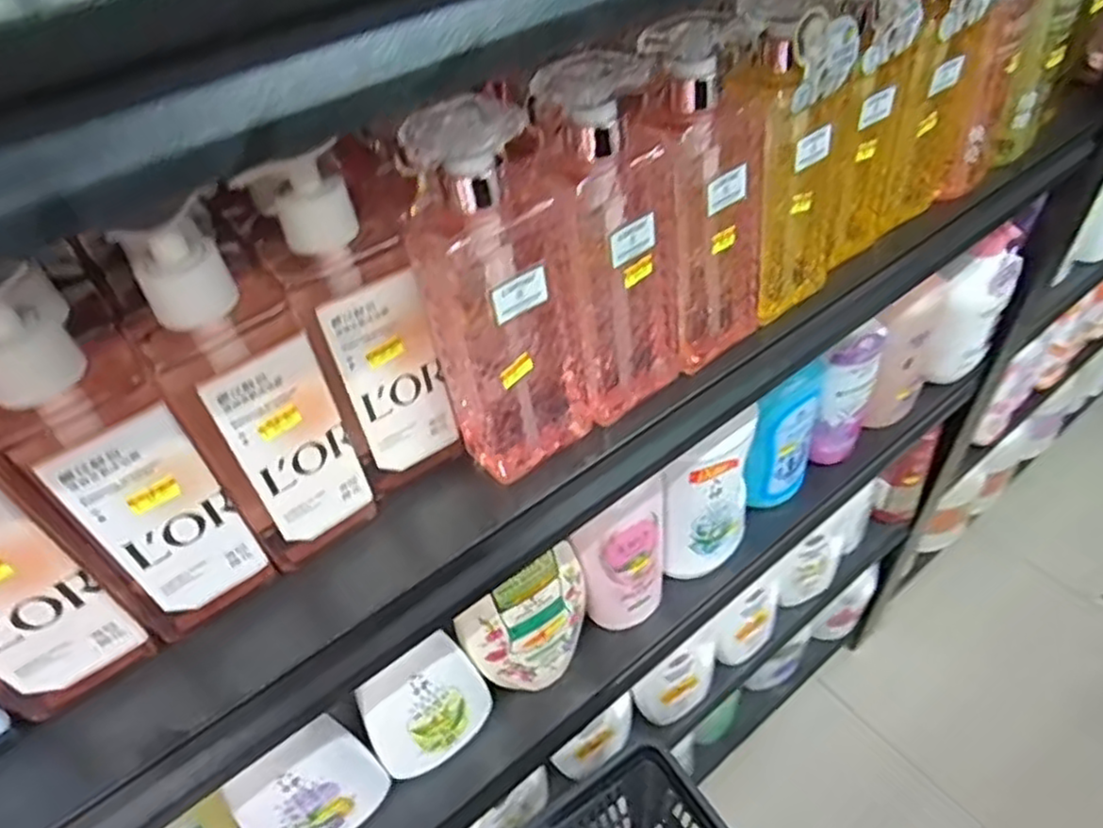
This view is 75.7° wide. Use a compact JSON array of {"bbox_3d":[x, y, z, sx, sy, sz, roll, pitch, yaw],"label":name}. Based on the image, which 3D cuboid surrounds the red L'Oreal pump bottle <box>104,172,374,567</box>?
[{"bbox_3d":[-0.152,-0.003,0.372,0.068,0.212,0.044,-36,53,-25],"label":"red L'Oreal pump bottle"}]

